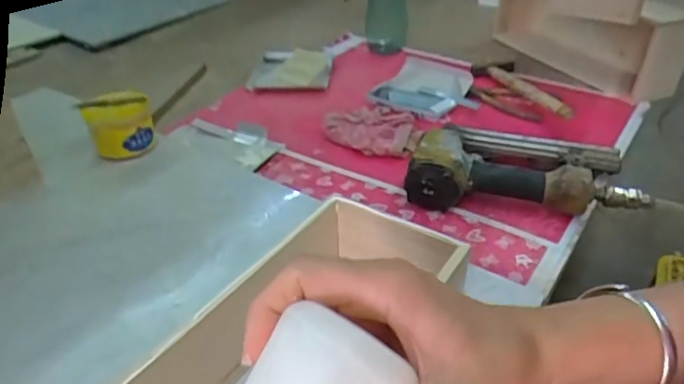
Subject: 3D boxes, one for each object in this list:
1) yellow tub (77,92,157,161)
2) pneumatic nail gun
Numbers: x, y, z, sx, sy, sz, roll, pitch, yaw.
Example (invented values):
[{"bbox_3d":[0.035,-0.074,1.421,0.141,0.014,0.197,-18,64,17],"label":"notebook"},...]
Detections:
[{"bbox_3d":[-0.278,-0.086,0.662,0.076,0.072,0.061,-16,39,-21],"label":"yellow tub"},{"bbox_3d":[0.202,-0.029,0.606,0.239,0.059,0.127,6,36,8],"label":"pneumatic nail gun"}]

